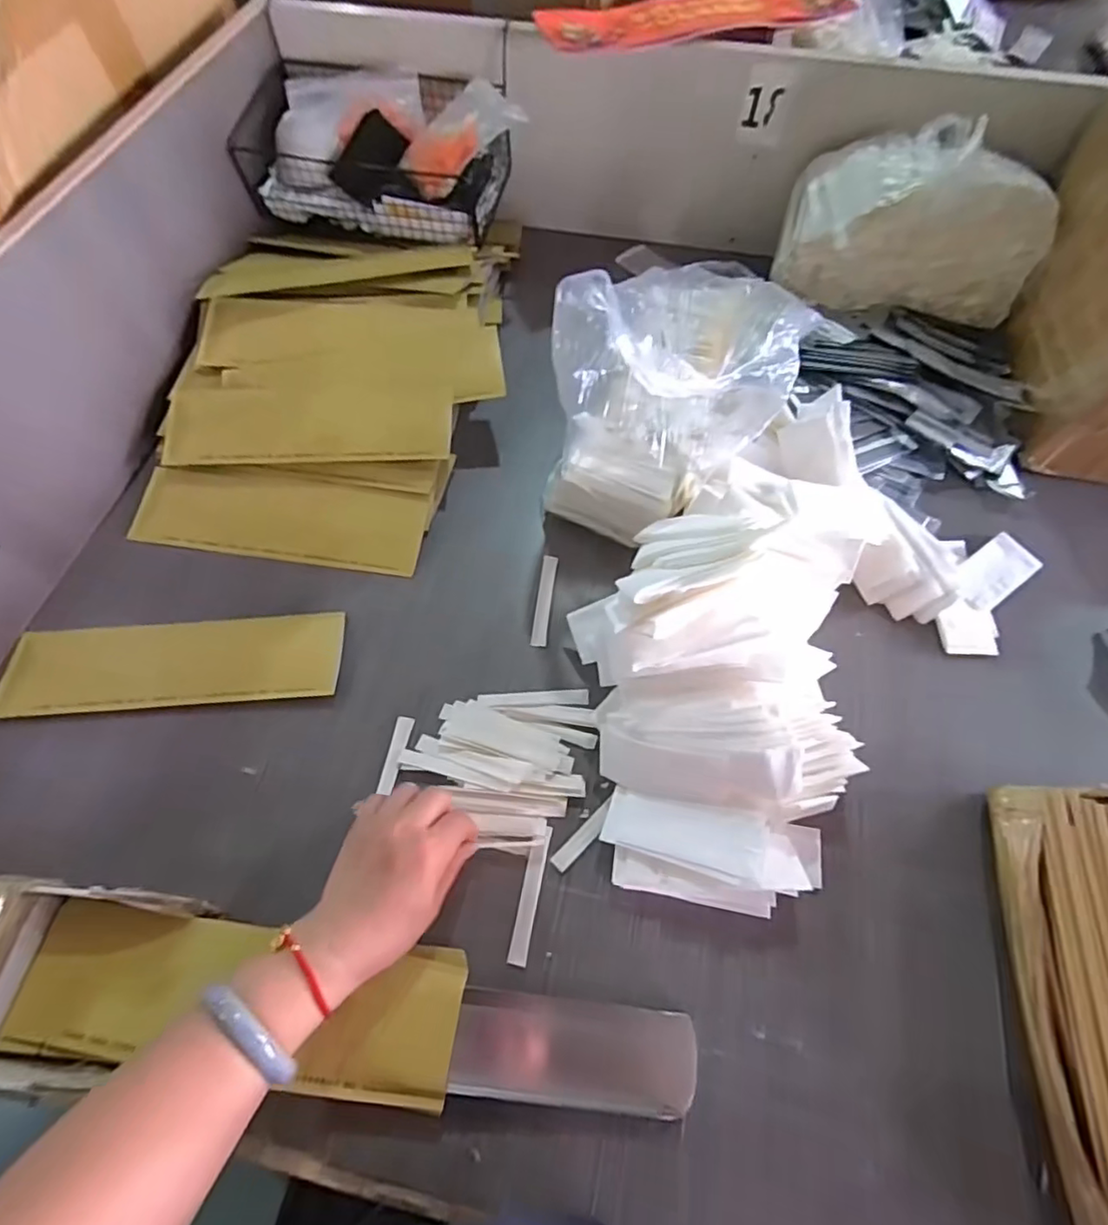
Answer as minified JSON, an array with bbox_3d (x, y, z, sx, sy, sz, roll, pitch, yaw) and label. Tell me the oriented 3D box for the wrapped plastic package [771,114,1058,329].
[{"bbox_3d":[0.386,-0.418,0.652,0.255,0.149,0.099,11,63,5],"label":"wrapped plastic package"}]

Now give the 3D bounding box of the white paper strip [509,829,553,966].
[{"bbox_3d":[-0.017,0.202,0.429,0.014,0.004,0.089,6,62,13],"label":"white paper strip"}]

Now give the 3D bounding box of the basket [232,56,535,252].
[{"bbox_3d":[-0.184,-0.520,0.673,0.290,0.098,0.161,13,64,6],"label":"basket"}]

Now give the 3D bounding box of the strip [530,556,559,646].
[{"bbox_3d":[-0.008,-0.012,0.540,0.014,0.004,0.091,9,61,-1],"label":"strip"}]

